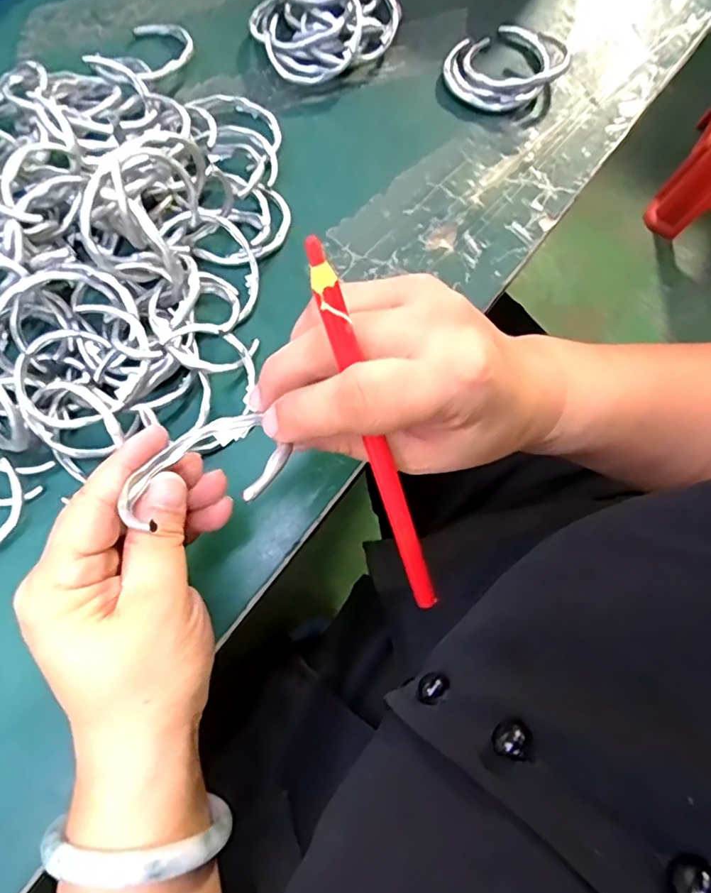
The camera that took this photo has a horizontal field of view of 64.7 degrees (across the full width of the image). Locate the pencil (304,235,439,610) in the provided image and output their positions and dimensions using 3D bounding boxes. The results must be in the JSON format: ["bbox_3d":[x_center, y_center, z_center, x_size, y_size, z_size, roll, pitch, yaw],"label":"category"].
[{"bbox_3d":[0.010,0.005,0.211,0.009,0.164,0.007,-25,33,-8],"label":"pencil"}]

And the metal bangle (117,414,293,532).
[{"bbox_3d":[-0.057,0.009,0.209,0.059,0.006,0.059,-31,34,-14],"label":"metal bangle"}]

